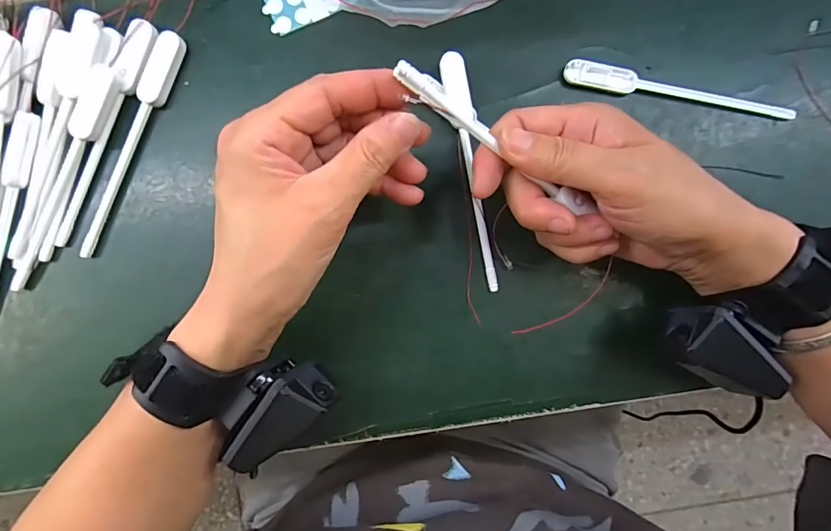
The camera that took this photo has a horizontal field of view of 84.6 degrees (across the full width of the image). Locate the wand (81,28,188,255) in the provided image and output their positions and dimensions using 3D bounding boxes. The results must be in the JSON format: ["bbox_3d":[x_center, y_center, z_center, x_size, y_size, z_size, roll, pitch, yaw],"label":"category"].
[{"bbox_3d":[-0.173,-0.073,0.278,0.015,0.008,0.144,22,89,0],"label":"wand"}]

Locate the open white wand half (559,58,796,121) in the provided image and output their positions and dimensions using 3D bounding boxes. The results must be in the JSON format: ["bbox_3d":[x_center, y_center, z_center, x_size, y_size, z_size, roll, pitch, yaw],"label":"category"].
[{"bbox_3d":[0.164,-0.106,0.284,0.143,0.004,0.015,13,89,0],"label":"open white wand half"}]

